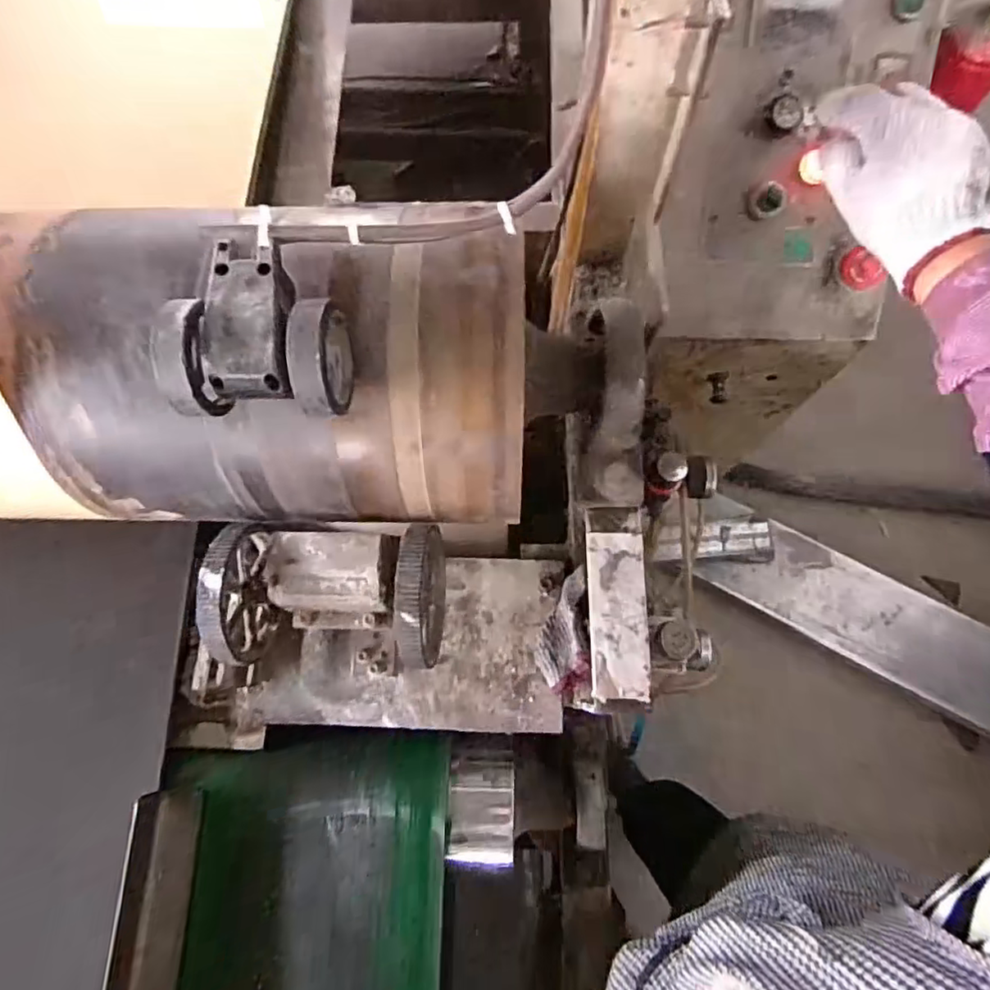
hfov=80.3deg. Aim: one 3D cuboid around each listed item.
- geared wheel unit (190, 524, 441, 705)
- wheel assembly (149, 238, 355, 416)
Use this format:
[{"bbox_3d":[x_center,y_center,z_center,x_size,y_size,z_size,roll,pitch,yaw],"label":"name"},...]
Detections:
[{"bbox_3d":[-0.122,0.074,0.430,0.158,0.093,0.106,3,74,2],"label":"geared wheel unit"},{"bbox_3d":[-0.129,-0.085,0.328,0.091,0.065,0.088,2,74,2],"label":"wheel assembly"}]

